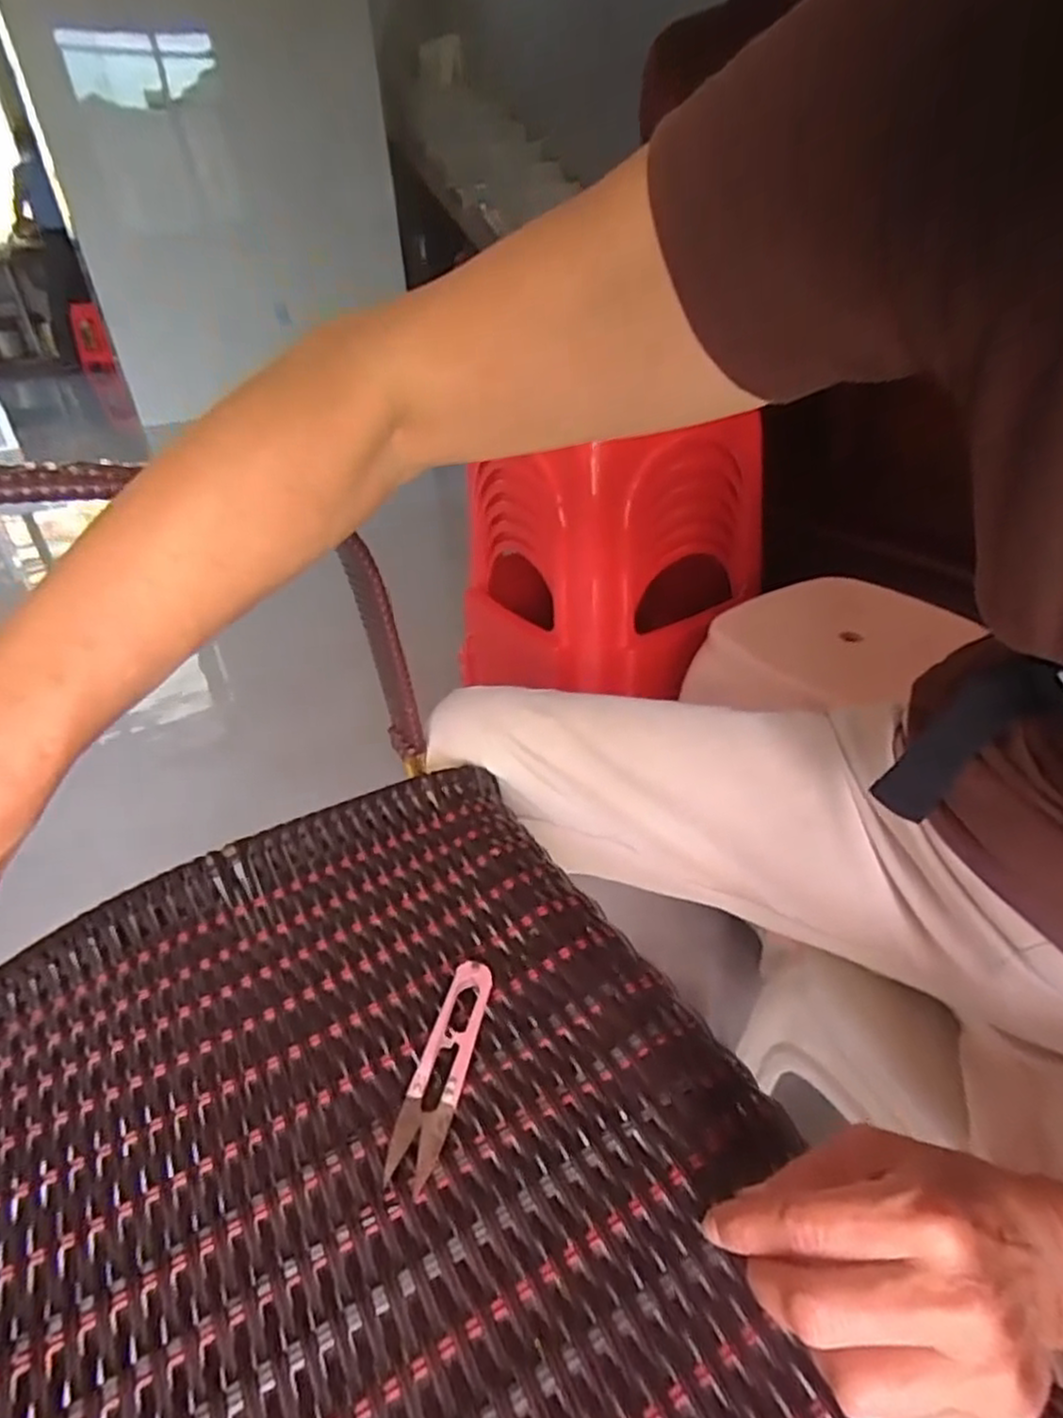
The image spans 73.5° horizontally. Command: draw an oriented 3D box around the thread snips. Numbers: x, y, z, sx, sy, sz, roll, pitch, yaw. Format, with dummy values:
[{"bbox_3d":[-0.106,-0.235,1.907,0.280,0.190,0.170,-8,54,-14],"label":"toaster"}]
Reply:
[{"bbox_3d":[-0.040,0.159,0.323,0.023,0.010,0.099,4,35,12],"label":"thread snips"}]

